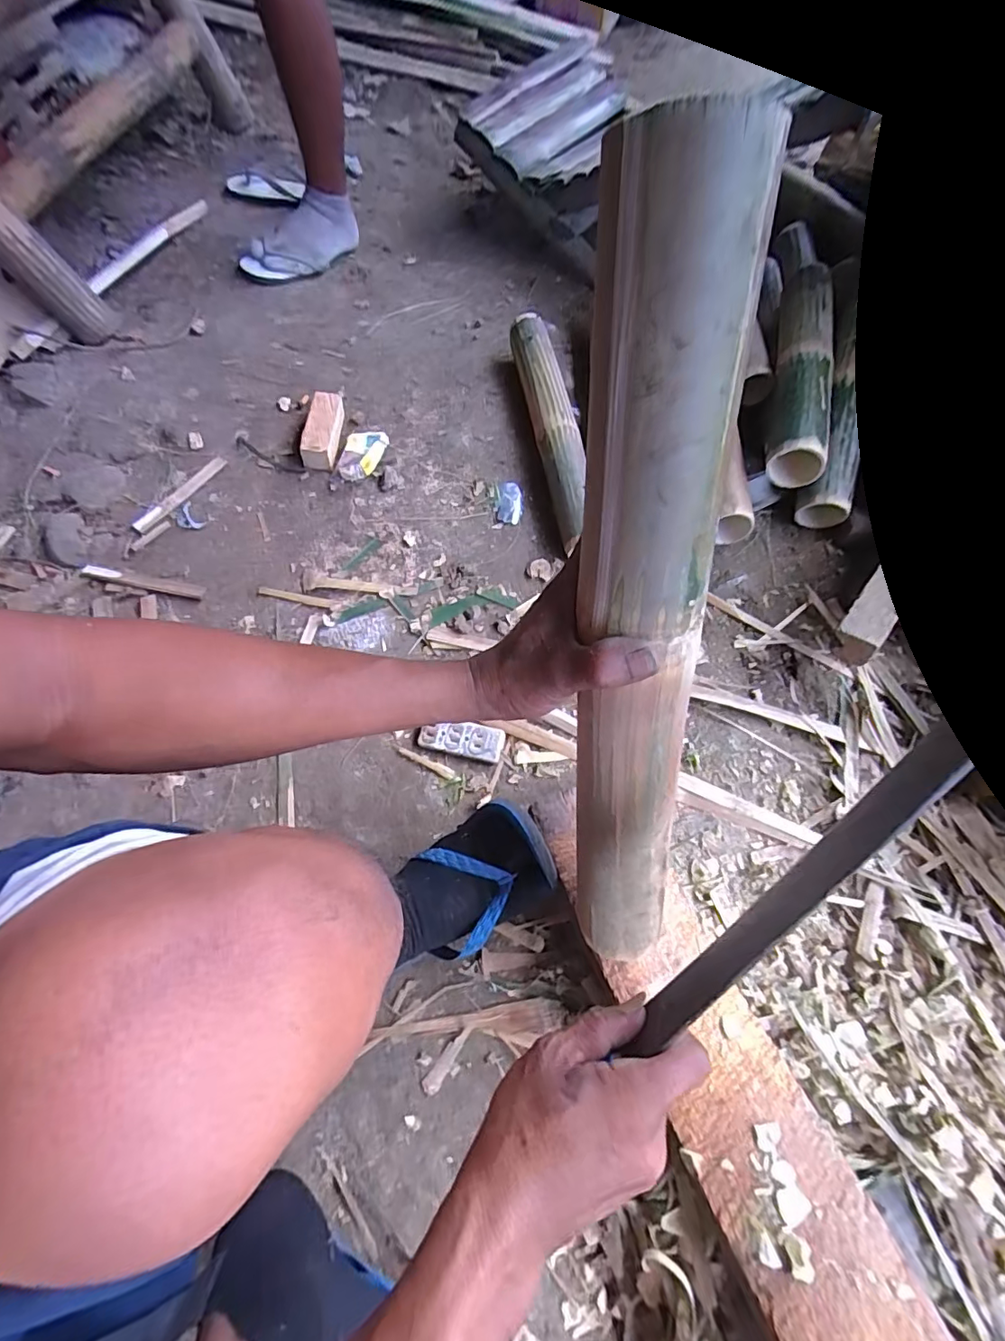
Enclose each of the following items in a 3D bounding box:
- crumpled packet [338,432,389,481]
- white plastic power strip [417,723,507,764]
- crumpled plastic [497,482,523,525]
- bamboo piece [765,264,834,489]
[{"bbox_3d":[-0.233,-0.356,0.867,0.069,0.028,0.100,7,65,5],"label":"crumpled packet"},{"bbox_3d":[-0.051,0.085,0.658,0.106,0.014,0.042,12,66,7],"label":"white plastic power strip"},{"bbox_3d":[0.012,-0.272,0.849,0.039,0.010,0.088,1,65,2],"label":"crumpled plastic"},{"bbox_3d":[0.500,-0.517,0.871,0.080,0.081,0.534,16,66,9],"label":"bamboo piece"}]

